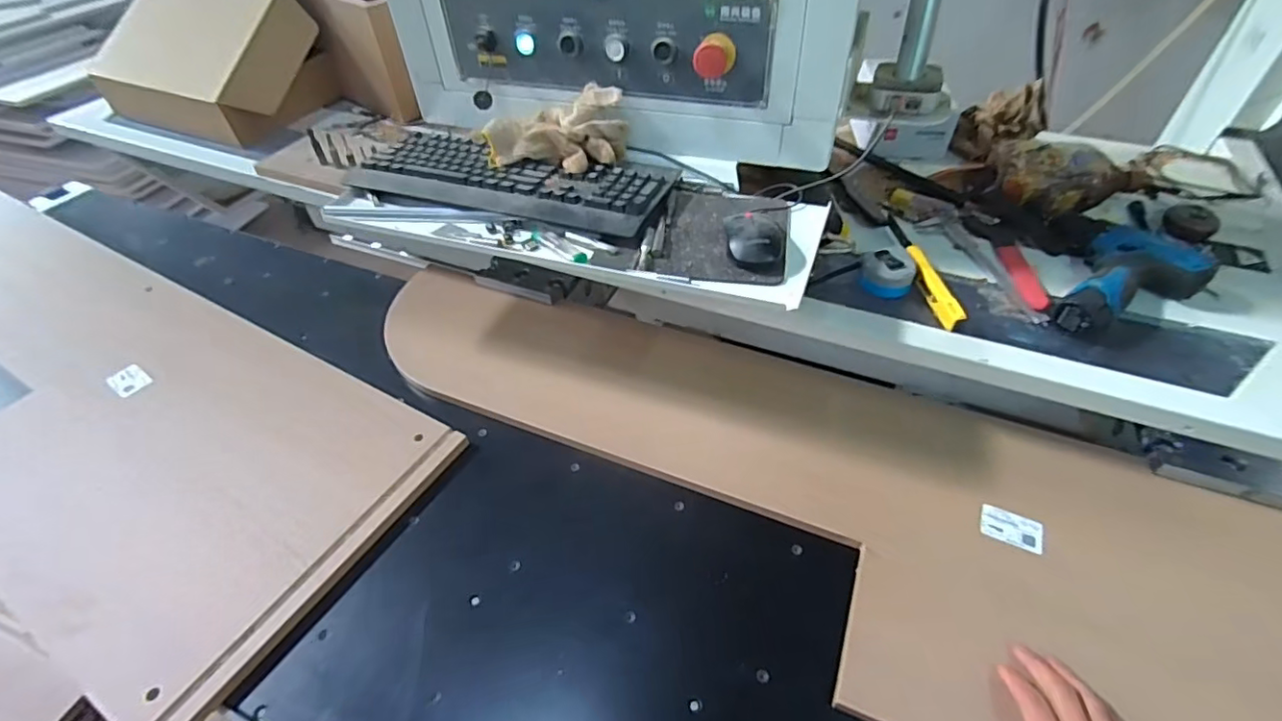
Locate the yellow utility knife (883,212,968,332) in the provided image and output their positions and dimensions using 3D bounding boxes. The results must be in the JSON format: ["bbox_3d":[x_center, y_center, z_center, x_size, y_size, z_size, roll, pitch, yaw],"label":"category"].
[{"bbox_3d":[0.370,-0.136,0.769,0.029,0.030,0.248,-4,46,0],"label":"yellow utility knife"}]

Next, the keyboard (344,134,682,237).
[{"bbox_3d":[-0.177,-0.251,0.782,0.440,0.029,0.167,14,49,17],"label":"keyboard"}]

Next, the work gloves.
[{"bbox_3d":[-0.118,-0.311,0.776,0.192,0.071,0.092,7,47,10],"label":"work gloves"}]

